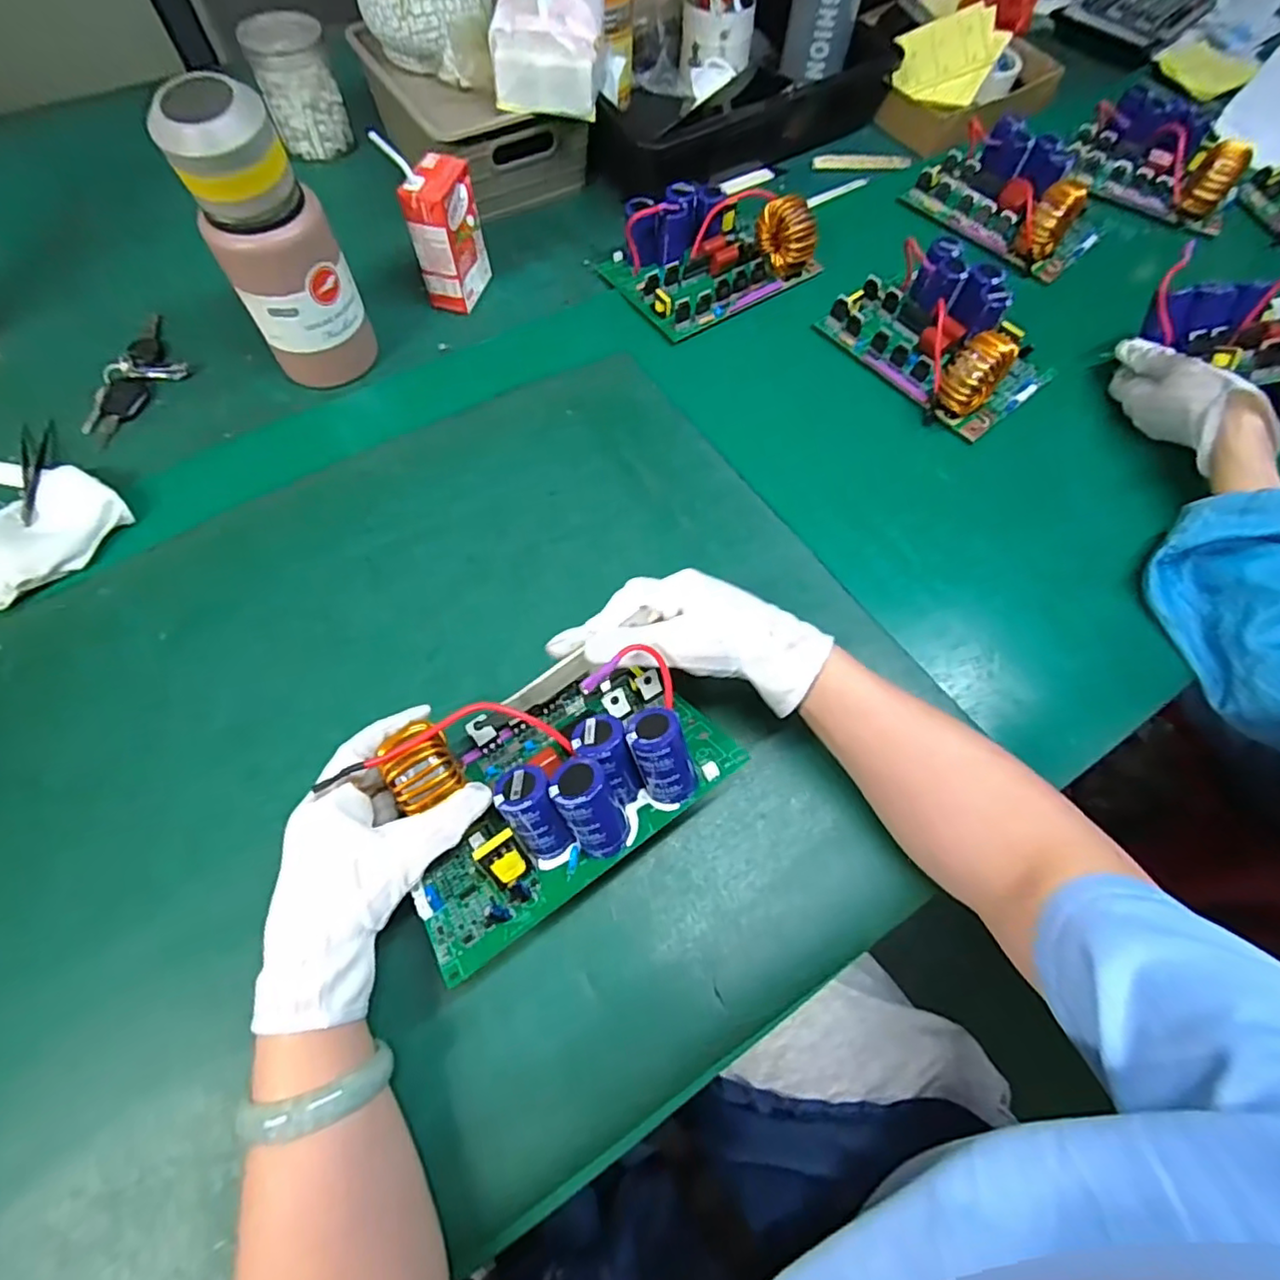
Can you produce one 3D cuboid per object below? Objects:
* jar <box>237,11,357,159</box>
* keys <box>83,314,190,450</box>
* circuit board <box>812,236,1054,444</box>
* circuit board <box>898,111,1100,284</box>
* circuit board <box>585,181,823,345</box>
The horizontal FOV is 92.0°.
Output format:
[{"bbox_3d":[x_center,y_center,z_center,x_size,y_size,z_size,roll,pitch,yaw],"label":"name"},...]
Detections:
[{"bbox_3d":[-0.373,-0.607,0.679,0.079,0.099,0.079,1,65,-2],"label":"jar"},{"bbox_3d":[-0.450,-0.244,0.559,0.062,0.015,0.158,7,65,1],"label":"keys"},{"bbox_3d":[0.284,-0.287,0.572,0.127,0.062,0.187,-36,72,-17],"label":"circuit board"},{"bbox_3d":[0.398,-0.478,0.662,0.114,0.063,0.182,-33,71,-16],"label":"circuit board"},{"bbox_3d":[0.073,-0.392,0.616,0.192,0.061,0.138,-28,69,-14],"label":"circuit board"}]

